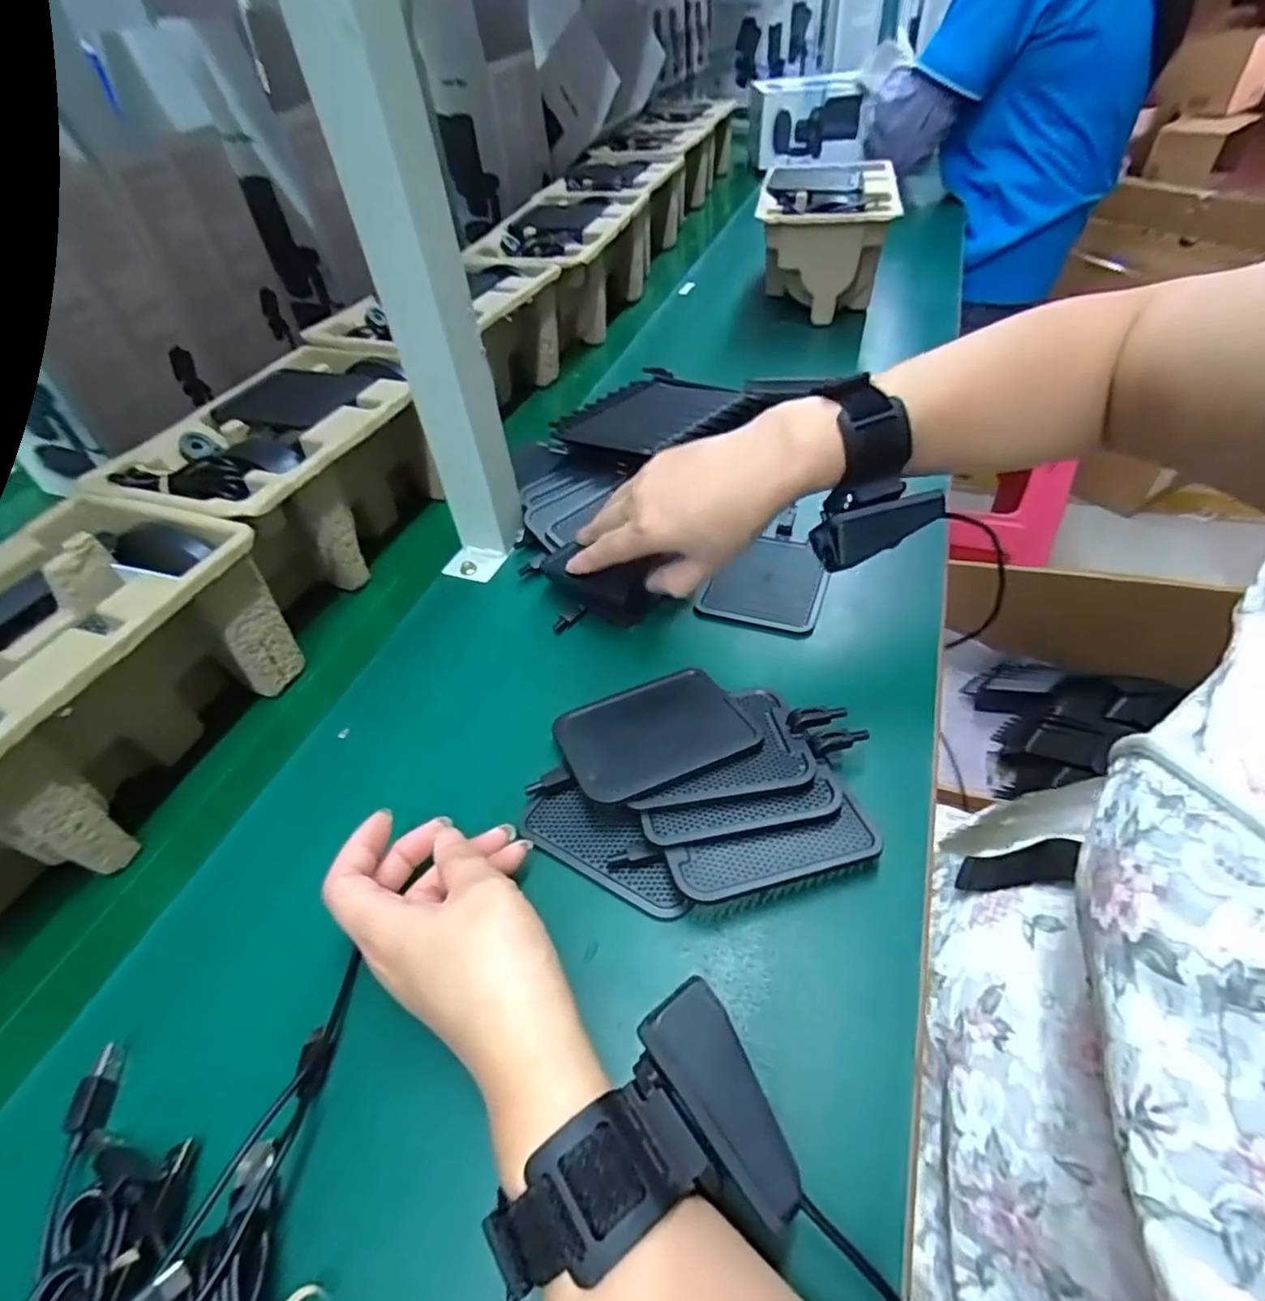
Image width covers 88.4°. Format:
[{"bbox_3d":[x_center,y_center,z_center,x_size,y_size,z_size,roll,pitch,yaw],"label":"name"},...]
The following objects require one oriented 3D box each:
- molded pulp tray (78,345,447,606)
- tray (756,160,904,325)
[{"bbox_3d":[-0.244,-0.129,0.493,0.139,0.110,0.209,15,51,18],"label":"molded pulp tray"},{"bbox_3d":[0.220,-0.469,0.763,0.137,0.130,0.208,6,49,11],"label":"tray"}]

